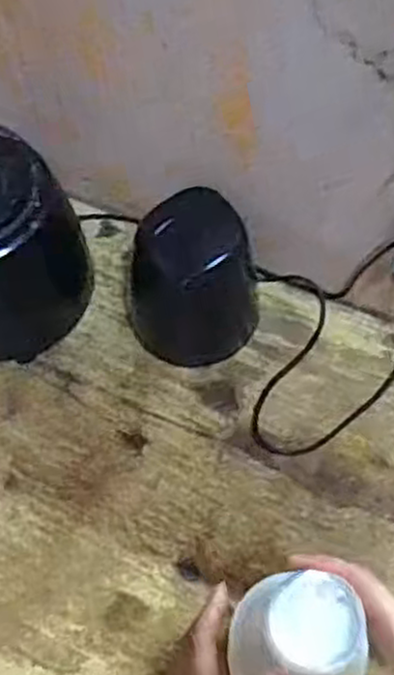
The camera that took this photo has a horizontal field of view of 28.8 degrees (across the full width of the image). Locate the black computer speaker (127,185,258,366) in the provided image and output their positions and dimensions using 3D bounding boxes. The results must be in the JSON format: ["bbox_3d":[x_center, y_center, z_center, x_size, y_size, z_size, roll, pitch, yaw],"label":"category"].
[{"bbox_3d":[-0.002,-0.056,0.647,0.106,0.125,0.117,3,63,3],"label":"black computer speaker"}]

